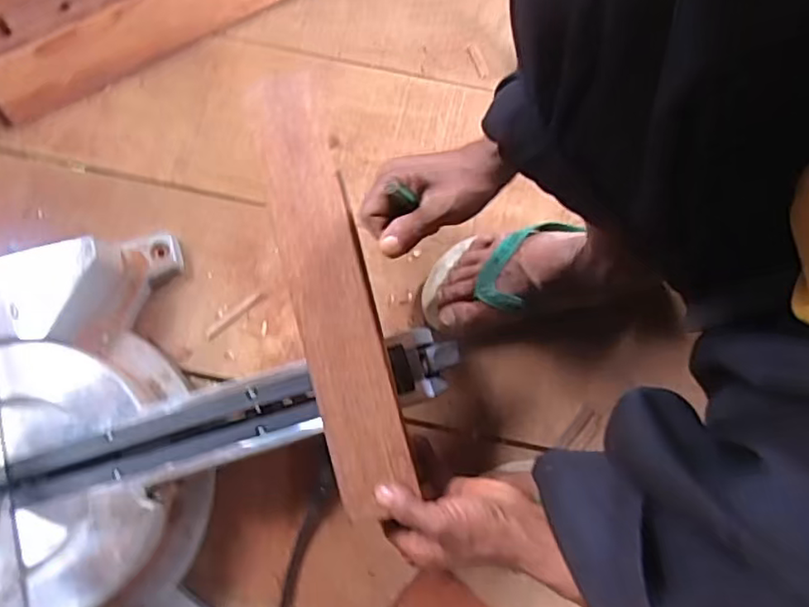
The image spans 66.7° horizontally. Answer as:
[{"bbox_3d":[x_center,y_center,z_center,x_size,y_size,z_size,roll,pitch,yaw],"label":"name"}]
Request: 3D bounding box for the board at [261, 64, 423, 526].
[{"bbox_3d":[-0.065,-0.017,0.530,0.065,0.018,0.377,-14,84,-4],"label":"board"}]

